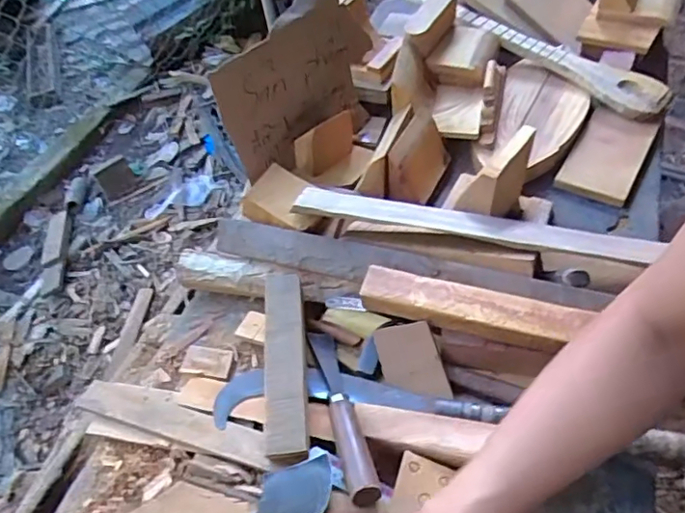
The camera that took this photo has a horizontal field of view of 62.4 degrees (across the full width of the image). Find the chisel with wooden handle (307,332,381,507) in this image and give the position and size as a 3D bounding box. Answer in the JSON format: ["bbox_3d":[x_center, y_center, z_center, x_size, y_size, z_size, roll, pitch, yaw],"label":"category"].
[{"bbox_3d":[-0.002,0.175,0.672,0.032,0.031,0.270,-11,34,-7],"label":"chisel with wooden handle"}]

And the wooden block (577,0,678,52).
[{"bbox_3d":[0.610,-0.539,1.177,0.164,0.115,0.221,20,52,19],"label":"wooden block"}]

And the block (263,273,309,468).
[{"bbox_3d":[-0.072,0.121,0.718,0.049,0.046,0.277,-5,49,-3],"label":"block"}]

